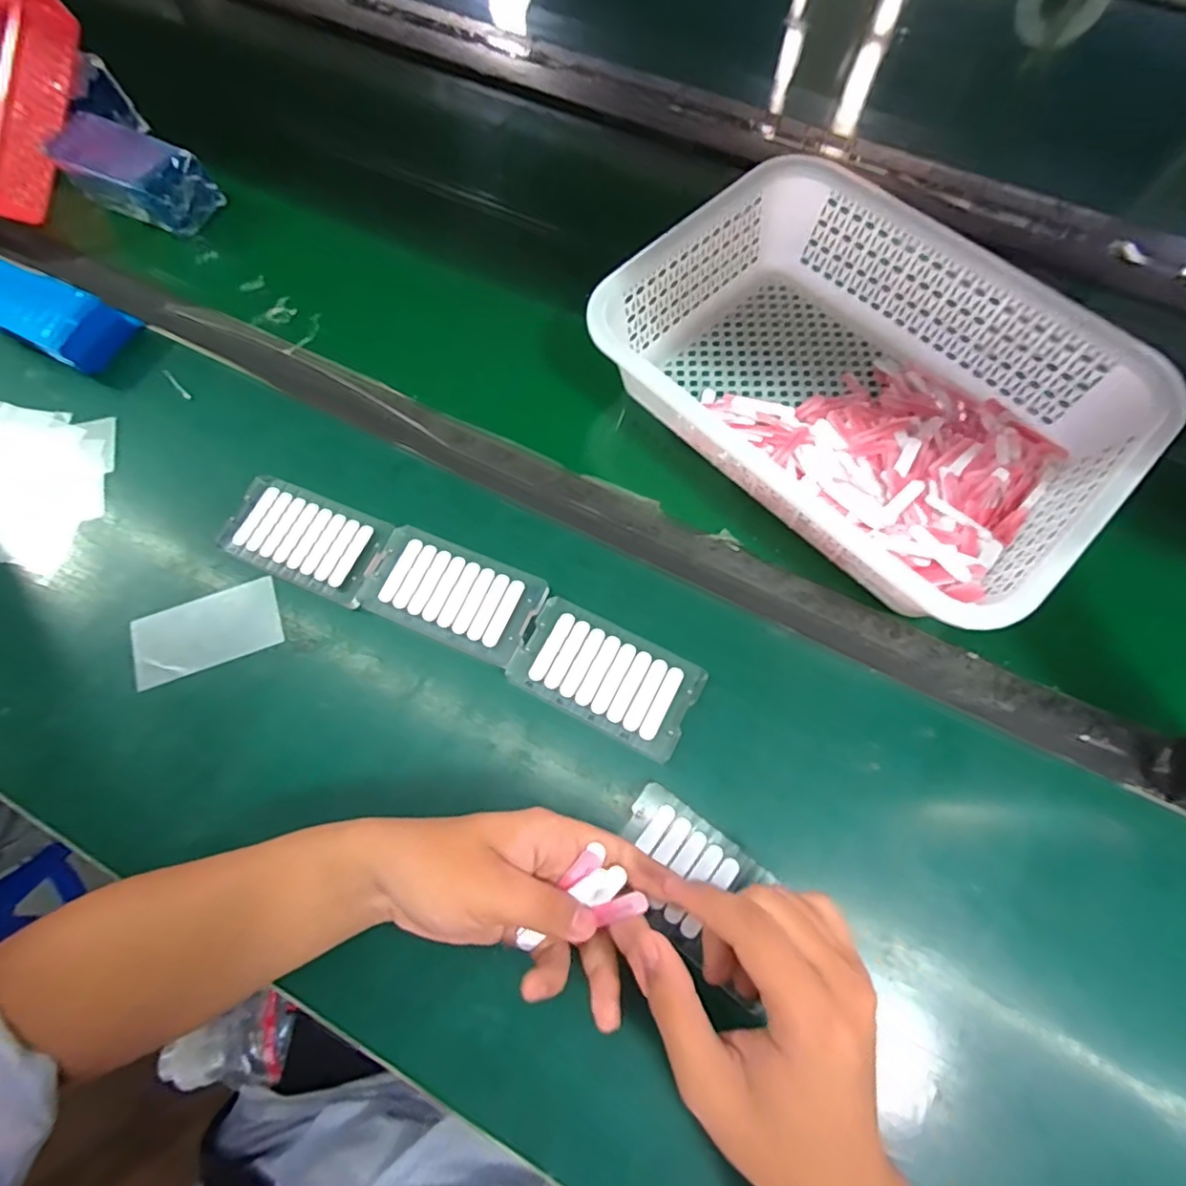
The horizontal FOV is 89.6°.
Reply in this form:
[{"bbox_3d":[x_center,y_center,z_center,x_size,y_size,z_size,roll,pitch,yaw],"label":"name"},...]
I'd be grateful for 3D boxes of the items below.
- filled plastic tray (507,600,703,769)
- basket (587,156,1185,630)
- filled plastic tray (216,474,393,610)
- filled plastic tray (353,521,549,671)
[{"bbox_3d":[0.009,0.056,0.407,0.120,0.011,0.069,26,71,9],"label":"filled plastic tray"},{"bbox_3d":[0.200,-0.157,0.453,0.251,0.080,0.357,-42,75,-15],"label":"basket"},{"bbox_3d":[-0.214,-0.040,0.446,0.117,0.013,0.068,22,70,8],"label":"filled plastic tray"},{"bbox_3d":[-0.100,0.001,0.430,0.120,0.014,0.068,22,70,8],"label":"filled plastic tray"}]

